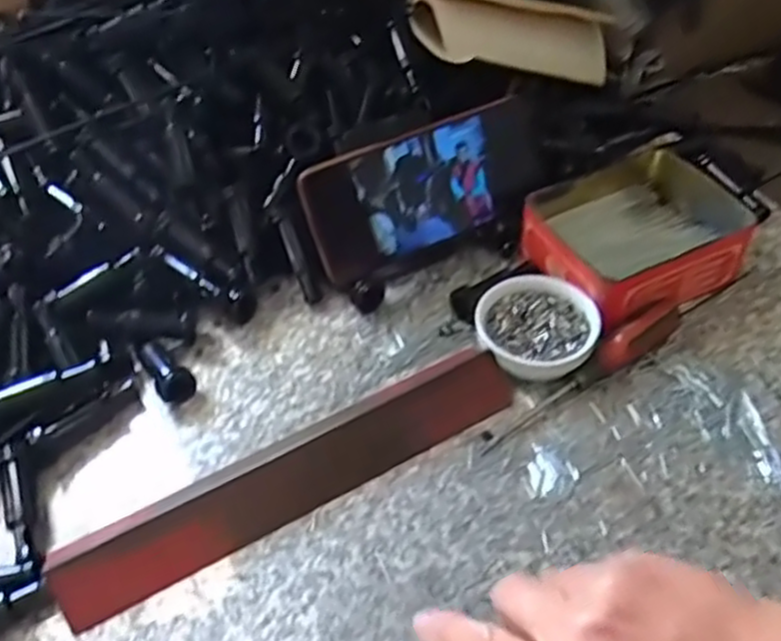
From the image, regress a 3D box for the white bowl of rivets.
[{"bbox_3d":[0.089,0.008,0.449,0.070,0.026,0.070,-1,48,2],"label":"white bowl of rivets"}]

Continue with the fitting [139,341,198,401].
[{"bbox_3d":[-0.138,0.029,0.451,0.022,0.016,0.053,-26,52,-19],"label":"fitting"}]

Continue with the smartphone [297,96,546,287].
[{"bbox_3d":[0.026,-0.089,0.486,0.167,0.076,0.009,-24,19,-15],"label":"smartphone"}]

